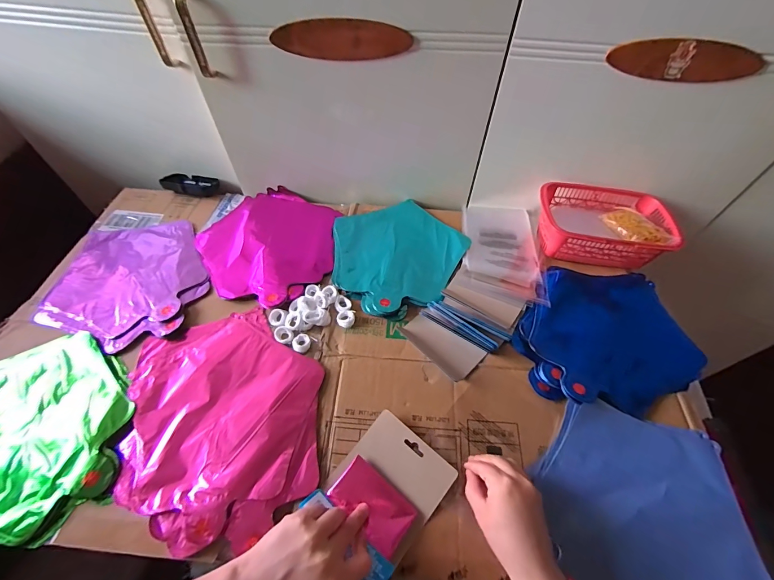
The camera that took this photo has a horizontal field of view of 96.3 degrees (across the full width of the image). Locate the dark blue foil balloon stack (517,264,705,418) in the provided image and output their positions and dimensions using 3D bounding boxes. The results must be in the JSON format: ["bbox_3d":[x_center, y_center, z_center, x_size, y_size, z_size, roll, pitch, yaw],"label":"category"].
[{"bbox_3d":[0.321,0.062,0.510,0.241,0.025,0.228,12,54,6],"label":"dark blue foil balloon stack"}]

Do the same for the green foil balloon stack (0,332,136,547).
[{"bbox_3d":[-0.441,0.170,0.427,0.244,0.028,0.226,-1,54,-3],"label":"green foil balloon stack"}]

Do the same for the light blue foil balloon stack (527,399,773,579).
[{"bbox_3d":[0.292,0.240,0.389,0.221,0.016,0.218,-8,55,-8],"label":"light blue foil balloon stack"}]

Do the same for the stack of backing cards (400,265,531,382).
[{"bbox_3d":[0.126,0.037,0.523,0.119,0.031,0.188,37,61,22],"label":"stack of backing cards"}]

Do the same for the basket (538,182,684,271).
[{"bbox_3d":[0.369,-0.114,0.611,0.207,0.073,0.141,5,54,1],"label":"basket"}]

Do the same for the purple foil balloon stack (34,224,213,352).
[{"bbox_3d":[-0.413,-0.020,0.559,0.231,0.014,0.248,-8,55,-8],"label":"purple foil balloon stack"}]

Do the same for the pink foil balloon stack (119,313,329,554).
[{"bbox_3d":[-0.204,0.155,0.439,0.231,0.012,0.273,-10,55,-9],"label":"pink foil balloon stack"}]

